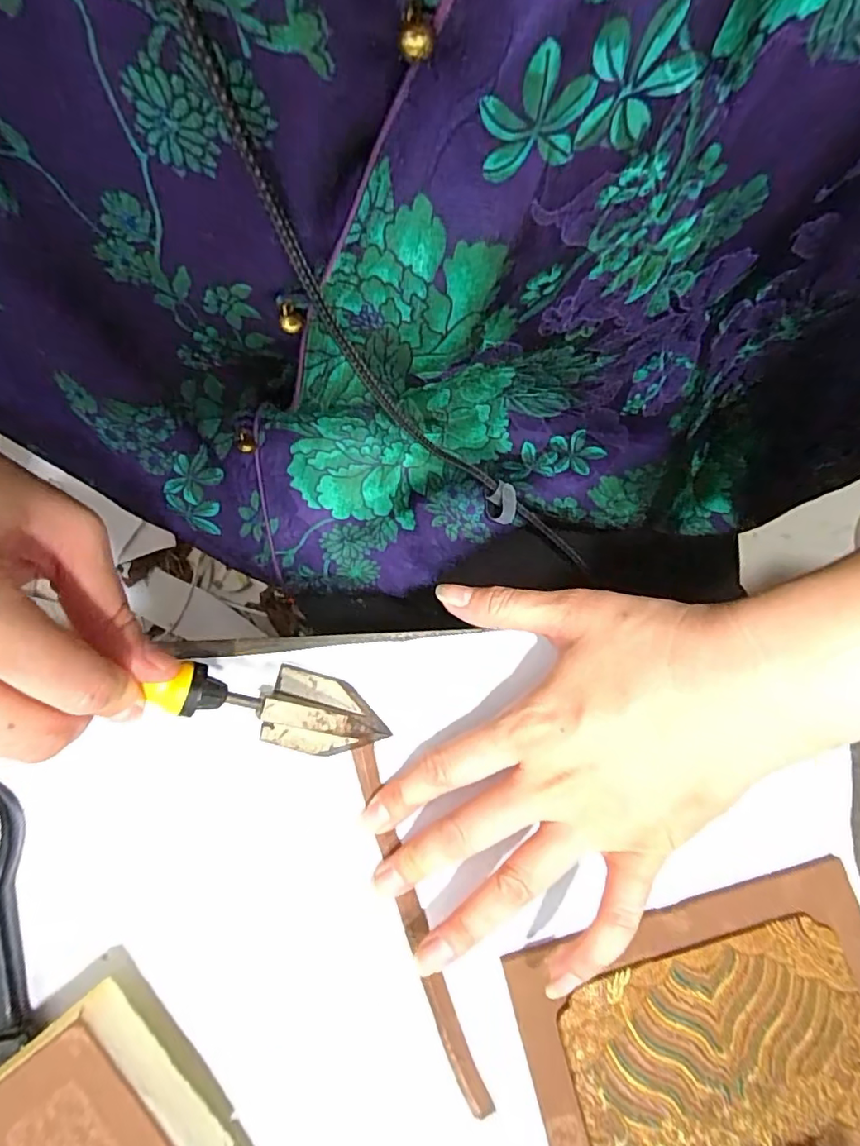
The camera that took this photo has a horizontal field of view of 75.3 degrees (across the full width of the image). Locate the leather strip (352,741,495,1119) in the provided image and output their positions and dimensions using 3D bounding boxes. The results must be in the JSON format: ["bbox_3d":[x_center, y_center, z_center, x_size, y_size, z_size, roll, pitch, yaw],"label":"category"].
[{"bbox_3d":[-0.006,0.152,0.242,0.011,0.004,0.155,-20,80,-3],"label":"leather strip"}]

